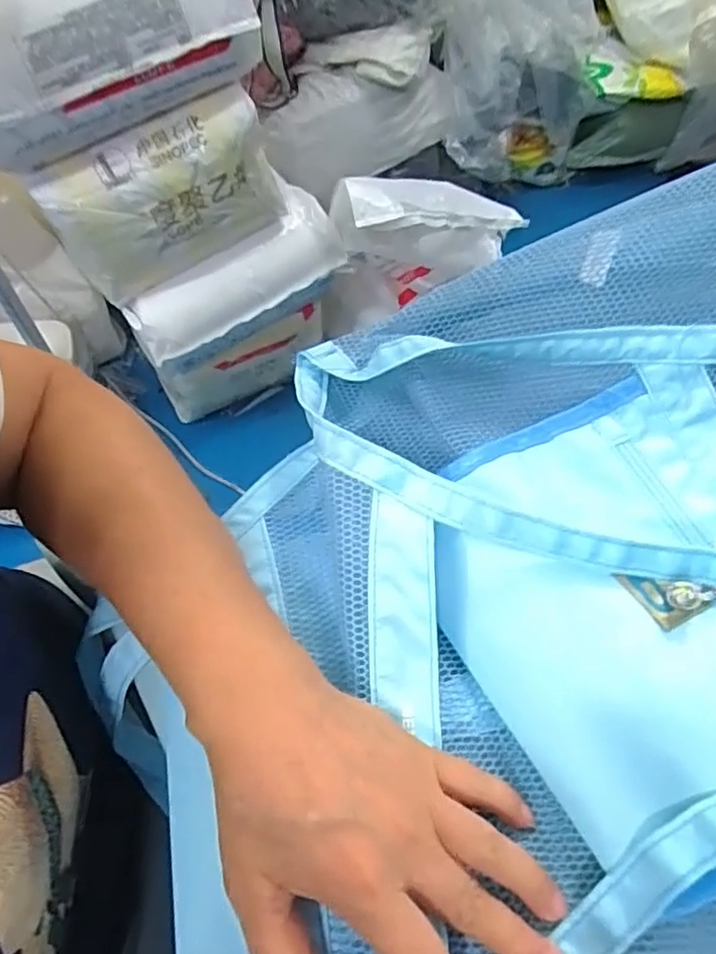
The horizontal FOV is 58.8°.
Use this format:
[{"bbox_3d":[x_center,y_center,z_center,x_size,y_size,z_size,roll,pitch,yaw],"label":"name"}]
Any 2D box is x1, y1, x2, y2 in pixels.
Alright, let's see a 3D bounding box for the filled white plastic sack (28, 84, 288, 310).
[{"bbox_3d":[-0.245,-0.364,0.860,0.305,0.211,0.060,-26,60,-14],"label":"filled white plastic sack"}]

